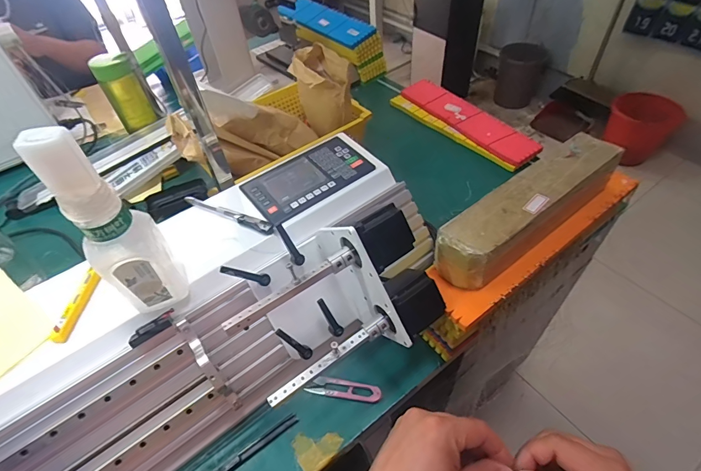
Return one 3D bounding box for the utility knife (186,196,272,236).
[{"bbox_3d":[-0.157,-0.026,0.481,0.130,0.011,0.018,15,52,17],"label":"utility knife"}]

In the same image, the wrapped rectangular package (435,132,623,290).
[{"bbox_3d":[0.217,-0.035,0.456,0.272,0.057,0.067,-32,54,-21],"label":"wrapped rectangular package"}]

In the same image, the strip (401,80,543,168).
[{"bbox_3d":[0.243,-0.252,0.802,0.072,0.012,0.345,-38,54,-3],"label":"strip"}]

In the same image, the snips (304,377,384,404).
[{"bbox_3d":[-0.008,0.192,0.470,0.092,0.008,0.022,7,50,10],"label":"snips"}]

